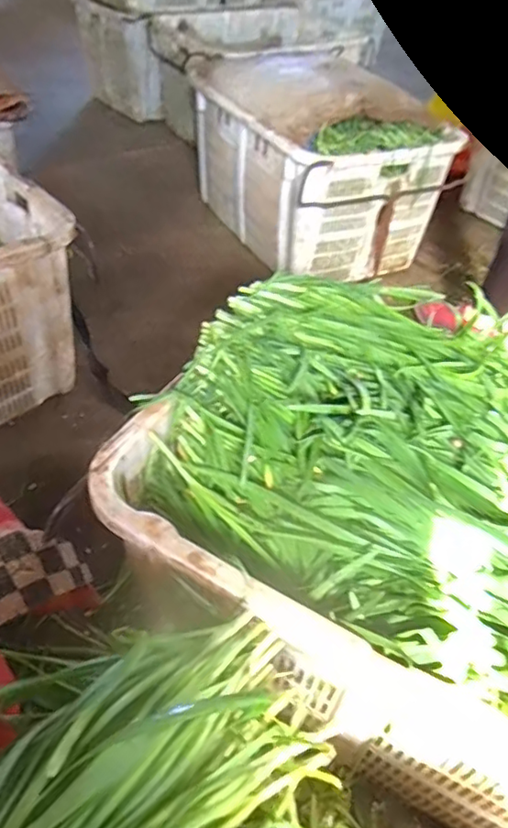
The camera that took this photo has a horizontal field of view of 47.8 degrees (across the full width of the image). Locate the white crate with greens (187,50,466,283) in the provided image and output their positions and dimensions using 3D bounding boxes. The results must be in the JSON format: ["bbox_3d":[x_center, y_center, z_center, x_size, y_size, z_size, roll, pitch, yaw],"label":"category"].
[{"bbox_3d":[0.143,-0.661,1.515,0.413,0.432,0.615,-19,50,-24],"label":"white crate with greens"}]

